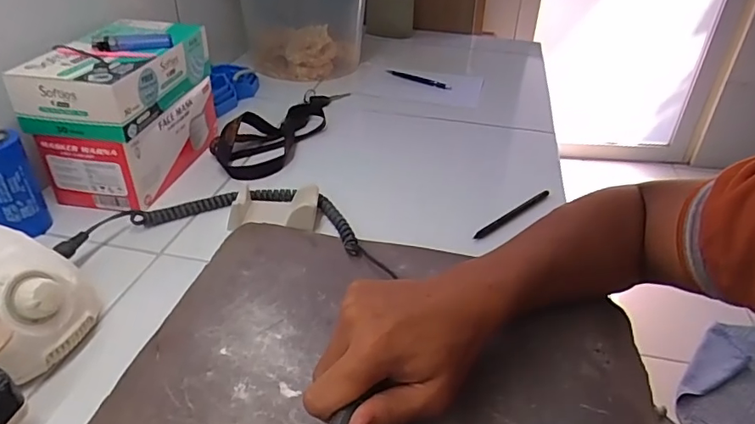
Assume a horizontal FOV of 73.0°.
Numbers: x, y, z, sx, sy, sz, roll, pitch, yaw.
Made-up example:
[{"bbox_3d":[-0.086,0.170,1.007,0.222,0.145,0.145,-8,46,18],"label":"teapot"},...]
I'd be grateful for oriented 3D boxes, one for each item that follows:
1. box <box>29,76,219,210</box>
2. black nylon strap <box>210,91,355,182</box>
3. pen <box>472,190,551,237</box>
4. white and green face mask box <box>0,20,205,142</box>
[{"bbox_3d":[-0.282,-0.093,0.615,0.103,0.081,0.201,8,34,7],"label":"box"},{"bbox_3d":[-0.117,-0.131,0.722,0.096,0.035,0.289,20,37,22],"label":"black nylon strap"},{"bbox_3d":[0.154,0.002,0.572,0.133,0.010,0.010,-26,44,-36],"label":"pen"},{"bbox_3d":[-0.285,-0.158,0.572,0.114,0.067,0.207,5,34,4],"label":"white and green face mask box"}]

